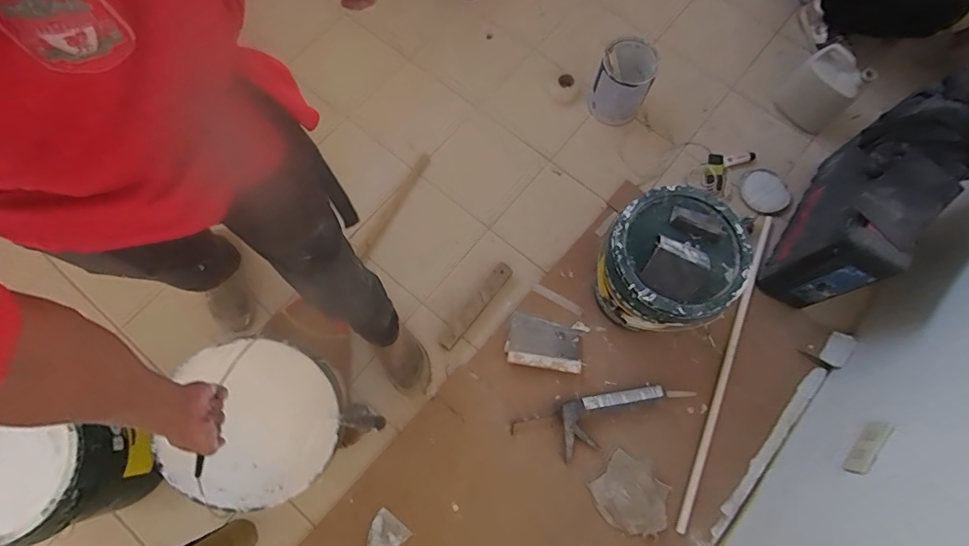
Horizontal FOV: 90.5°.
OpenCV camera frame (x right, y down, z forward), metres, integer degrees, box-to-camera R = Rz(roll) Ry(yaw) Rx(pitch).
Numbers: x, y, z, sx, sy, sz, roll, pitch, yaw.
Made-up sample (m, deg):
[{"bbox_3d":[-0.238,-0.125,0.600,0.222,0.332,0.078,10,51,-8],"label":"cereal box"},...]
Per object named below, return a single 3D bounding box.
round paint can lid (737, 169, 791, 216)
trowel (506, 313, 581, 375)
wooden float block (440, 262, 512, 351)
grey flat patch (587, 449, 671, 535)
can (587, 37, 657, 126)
[{"bbox_3d":[0.883,-0.258,1.511,0.148,0.021,0.161,-1,59,1],"label":"round paint can lid"},{"bbox_3d":[0.169,0.200,1.351,0.209,0.034,0.138,14,72,6],"label":"trowel"},{"bbox_3d":[-0.021,0.097,1.392,0.048,0.060,0.295,35,77,11],"label":"wooden float block"},{"bbox_3d":[0.382,0.584,1.248,0.198,0.009,0.166,43,80,8],"label":"grey flat patch"},{"bbox_3d":[0.450,-0.626,1.555,0.174,0.188,0.202,23,73,9],"label":"can"}]

